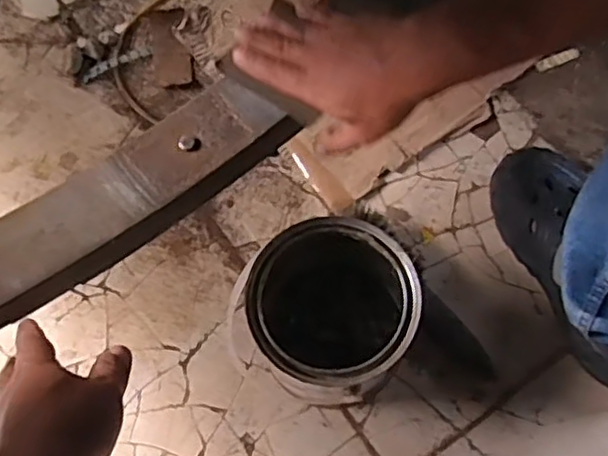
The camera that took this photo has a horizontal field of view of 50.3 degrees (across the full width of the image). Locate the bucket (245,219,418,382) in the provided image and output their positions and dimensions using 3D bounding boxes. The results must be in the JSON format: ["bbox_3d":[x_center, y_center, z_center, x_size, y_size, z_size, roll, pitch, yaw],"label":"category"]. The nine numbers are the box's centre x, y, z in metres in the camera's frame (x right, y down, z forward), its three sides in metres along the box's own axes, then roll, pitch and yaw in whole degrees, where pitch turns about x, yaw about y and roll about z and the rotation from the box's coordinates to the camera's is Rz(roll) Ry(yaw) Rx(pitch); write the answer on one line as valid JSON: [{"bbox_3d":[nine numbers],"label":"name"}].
[{"bbox_3d":[0.028,0.081,0.637,0.145,0.157,0.156,0,69,1],"label":"bucket"}]

